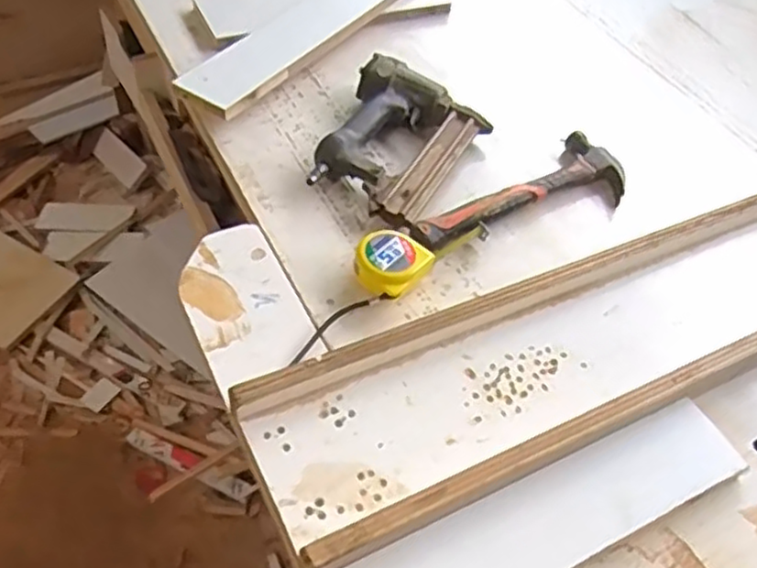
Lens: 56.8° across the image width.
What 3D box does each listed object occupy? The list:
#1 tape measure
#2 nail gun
[{"bbox_3d":[0.009,-0.017,0.676,0.064,0.036,0.075,32,54,19],"label":"tape measure"},{"bbox_3d":[0.013,-0.166,0.791,0.163,0.053,0.213,28,52,16],"label":"nail gun"}]

